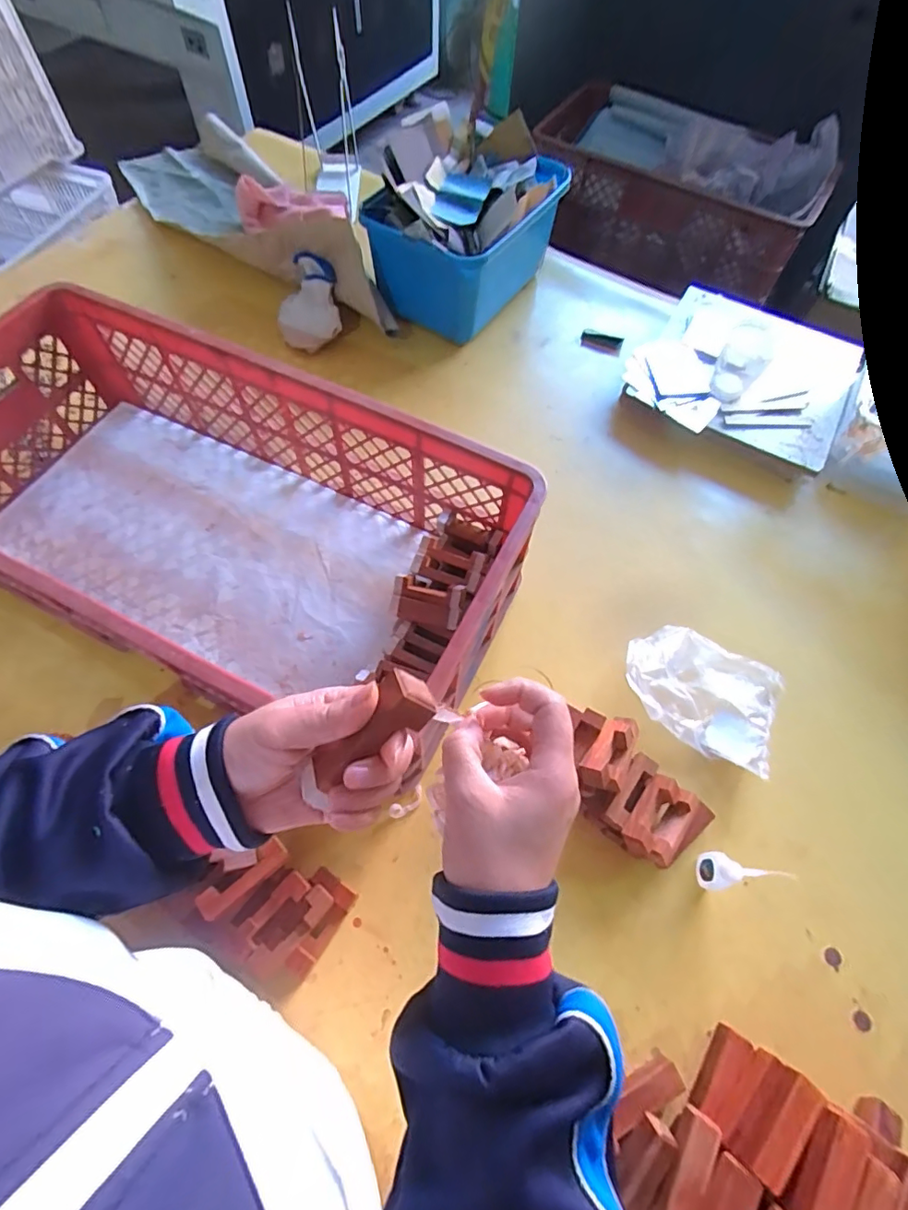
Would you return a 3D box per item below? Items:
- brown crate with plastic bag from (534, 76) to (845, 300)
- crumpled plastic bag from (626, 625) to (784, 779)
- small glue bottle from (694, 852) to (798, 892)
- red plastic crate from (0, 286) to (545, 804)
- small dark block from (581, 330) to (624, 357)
[{"bbox_3d":[0.501,-0.975,1.281,0.670,0.295,0.276,27,66,10],"label":"brown crate with plastic bag"},{"bbox_3d":[0.280,0.094,0.605,0.165,0.050,0.127,29,66,11],"label":"crumpled plastic bag"},{"bbox_3d":[0.259,0.246,0.485,0.028,0.120,0.033,11,64,3],"label":"small glue bottle"},{"bbox_3d":[-0.264,-0.094,0.591,0.649,0.182,0.318,24,66,9],"label":"red plastic crate"},{"bbox_3d":[0.251,-0.446,0.897,0.069,0.020,0.028,18,65,6],"label":"small dark block"}]

